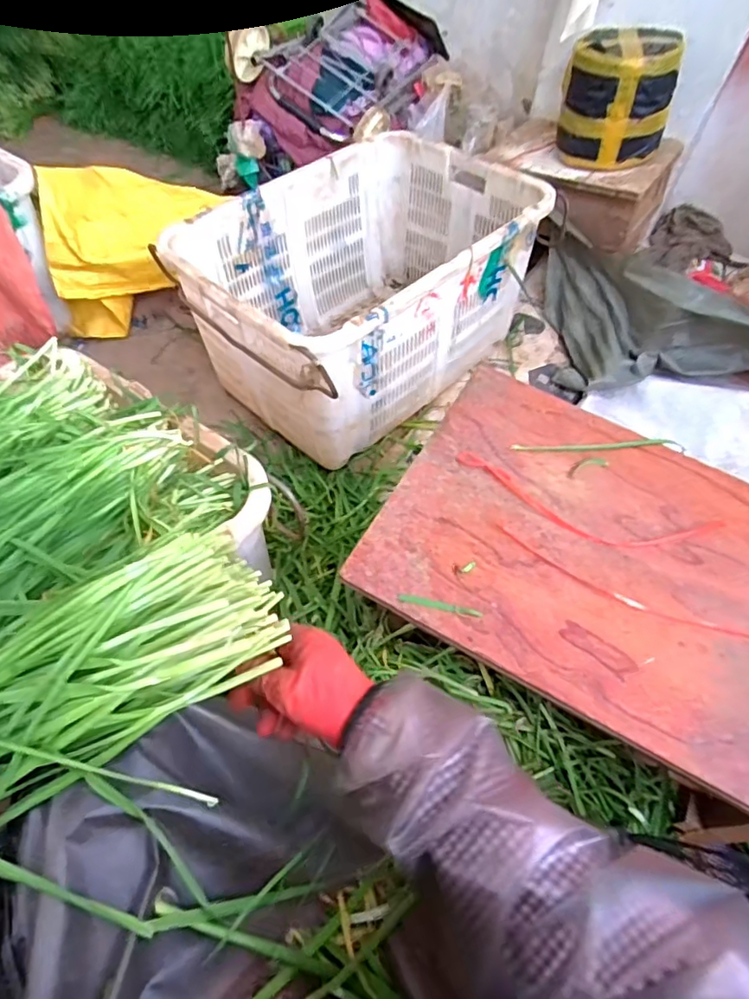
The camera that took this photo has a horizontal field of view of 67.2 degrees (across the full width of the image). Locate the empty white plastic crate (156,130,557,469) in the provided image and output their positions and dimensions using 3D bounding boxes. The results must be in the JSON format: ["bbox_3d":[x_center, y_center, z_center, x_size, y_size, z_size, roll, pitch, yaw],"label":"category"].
[{"bbox_3d":[-0.026,-0.438,1.203,0.465,0.381,0.700,37,62,18],"label":"empty white plastic crate"}]

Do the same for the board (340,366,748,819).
[{"bbox_3d":[0.320,0.075,0.643,0.584,0.019,0.401,28,56,10],"label":"board"}]

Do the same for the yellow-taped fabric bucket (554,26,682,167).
[{"bbox_3d":[0.548,-0.907,1.281,0.196,0.234,0.212,-18,49,-15],"label":"yellow-taped fabric bucket"}]

